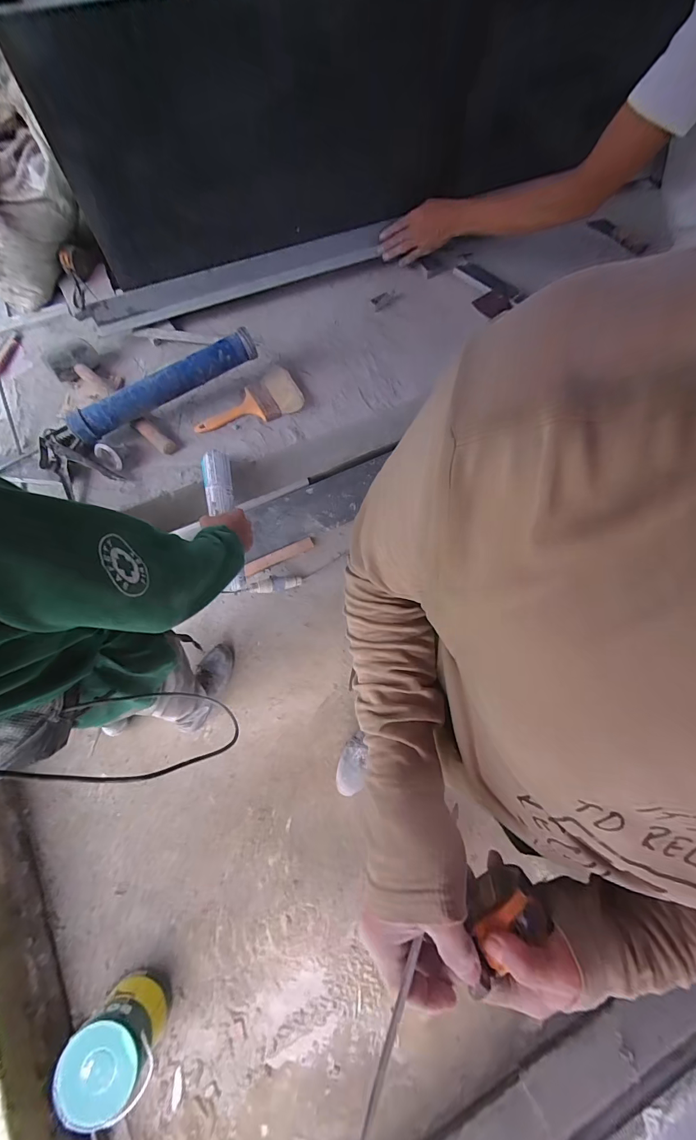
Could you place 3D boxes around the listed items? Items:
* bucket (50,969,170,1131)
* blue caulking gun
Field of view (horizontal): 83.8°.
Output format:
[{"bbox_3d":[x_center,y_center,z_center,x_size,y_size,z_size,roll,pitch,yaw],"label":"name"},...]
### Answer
[{"bbox_3d":[-0.542,1.137,0.930,0.182,0.237,0.175,1,69,-2],"label":"bucket"},{"bbox_3d":[-0.366,-0.306,0.713,0.429,0.117,0.140,-37,74,-14],"label":"blue caulking gun"}]

